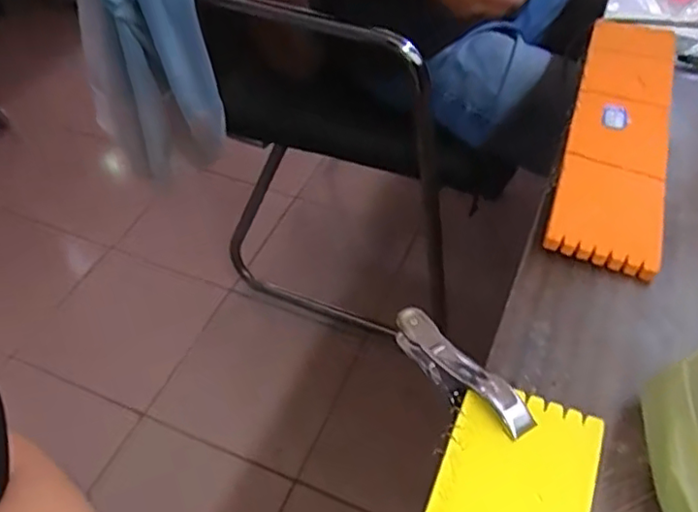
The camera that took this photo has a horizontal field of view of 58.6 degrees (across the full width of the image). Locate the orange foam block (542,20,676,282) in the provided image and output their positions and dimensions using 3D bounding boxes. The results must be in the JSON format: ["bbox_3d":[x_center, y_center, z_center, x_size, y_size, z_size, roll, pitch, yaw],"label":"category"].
[{"bbox_3d":[0.243,-0.119,0.555,0.082,0.013,0.341,16,51,13],"label":"orange foam block"}]

